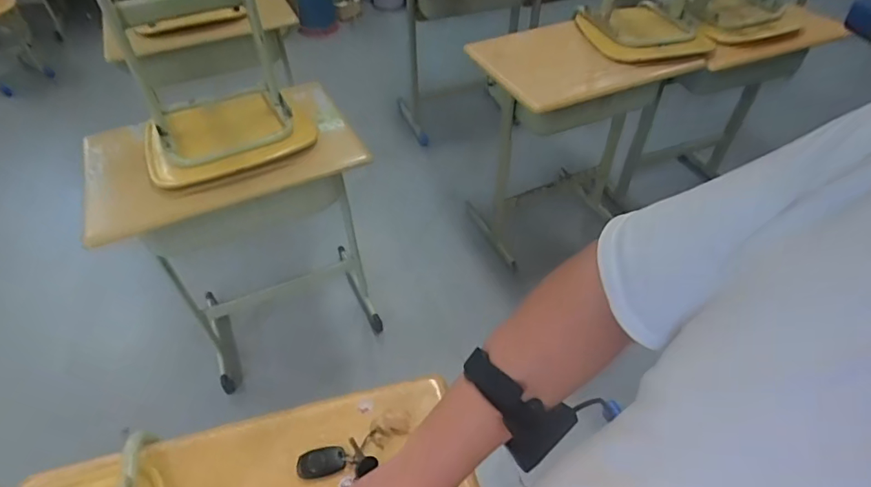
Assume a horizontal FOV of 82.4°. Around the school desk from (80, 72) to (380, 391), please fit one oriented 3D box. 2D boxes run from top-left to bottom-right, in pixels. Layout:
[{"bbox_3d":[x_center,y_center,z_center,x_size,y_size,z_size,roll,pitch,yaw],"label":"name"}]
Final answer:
[{"bbox_3d":[-0.498,0.031,1.460,0.608,0.790,0.390,-18,49,-15],"label":"school desk"}]

